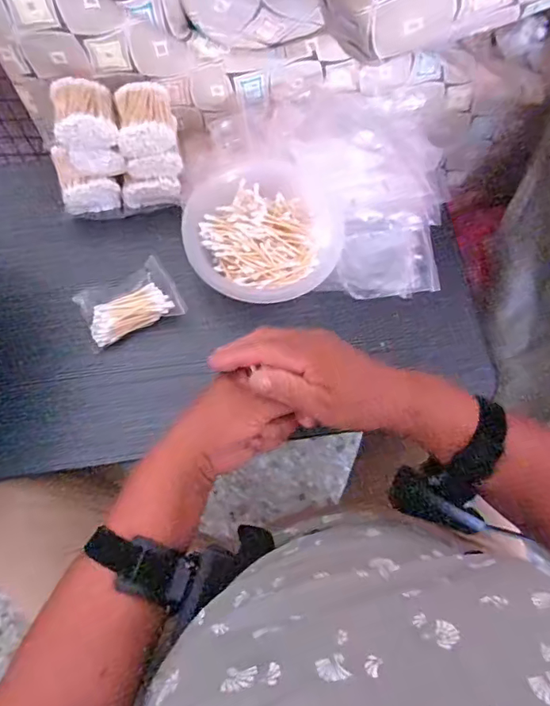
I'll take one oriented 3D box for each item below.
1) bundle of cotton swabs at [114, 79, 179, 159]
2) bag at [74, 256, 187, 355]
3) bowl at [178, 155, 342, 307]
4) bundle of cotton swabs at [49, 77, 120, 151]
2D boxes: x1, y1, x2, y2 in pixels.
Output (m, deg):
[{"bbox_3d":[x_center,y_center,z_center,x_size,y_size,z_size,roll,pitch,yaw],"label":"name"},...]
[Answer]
[{"bbox_3d":[-0.138,-0.251,0.511,0.059,0.036,0.075,-11,71,-5],"label":"bundle of cotton swabs"},{"bbox_3d":[-0.159,-0.053,0.525,0.103,0.021,0.071,-27,73,-11],"label":"bag"},{"bbox_3d":[-0.012,-0.135,0.538,0.171,0.044,0.161,1,70,-2],"label":"bowl"},{"bbox_3d":[-0.198,-0.244,0.505,0.061,0.061,0.073,-16,72,-7],"label":"bundle of cotton swabs"}]

